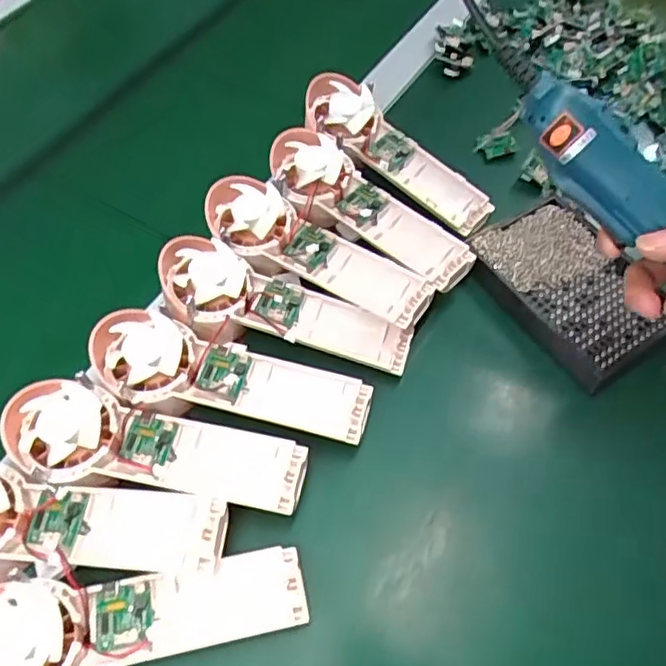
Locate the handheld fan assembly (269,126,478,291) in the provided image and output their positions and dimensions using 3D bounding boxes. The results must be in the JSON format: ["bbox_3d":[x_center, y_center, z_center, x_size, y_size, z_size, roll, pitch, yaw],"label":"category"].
[{"bbox_3d":[0.026,-0.096,0.466,0.173,0.033,0.056,33,65,21],"label":"handheld fan assembly"}]

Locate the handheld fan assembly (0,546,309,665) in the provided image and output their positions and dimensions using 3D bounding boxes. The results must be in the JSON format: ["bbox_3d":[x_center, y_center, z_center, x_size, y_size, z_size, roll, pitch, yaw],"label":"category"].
[{"bbox_3d":[-0.102,0.152,0.320,0.170,0.043,0.063,-9,58,-2],"label":"handheld fan assembly"}]

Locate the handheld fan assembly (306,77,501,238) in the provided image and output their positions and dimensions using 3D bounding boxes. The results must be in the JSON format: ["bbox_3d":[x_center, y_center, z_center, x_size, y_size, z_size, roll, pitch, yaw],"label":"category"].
[{"bbox_3d":[0.050,-0.144,0.506,0.179,0.029,0.057,41,68,8],"label":"handheld fan assembly"}]

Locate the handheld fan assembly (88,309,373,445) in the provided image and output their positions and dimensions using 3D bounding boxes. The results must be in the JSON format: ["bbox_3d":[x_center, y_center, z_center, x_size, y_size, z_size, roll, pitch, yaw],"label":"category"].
[{"bbox_3d":[-0.065,0.030,0.400,0.175,0.030,0.053,15,59,-3],"label":"handheld fan assembly"}]

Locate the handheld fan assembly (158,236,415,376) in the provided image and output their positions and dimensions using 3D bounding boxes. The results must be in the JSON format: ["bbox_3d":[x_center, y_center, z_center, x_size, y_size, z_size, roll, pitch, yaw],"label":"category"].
[{"bbox_3d":[-0.034,-0.014,0.432,0.177,0.048,0.066,18,60,-3],"label":"handheld fan assembly"}]

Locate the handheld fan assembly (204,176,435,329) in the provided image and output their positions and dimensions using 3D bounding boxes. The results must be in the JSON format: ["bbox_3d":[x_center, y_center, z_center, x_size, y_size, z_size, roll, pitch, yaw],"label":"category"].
[{"bbox_3d":[-0.013,-0.055,0.449,0.175,0.044,0.059,30,64,20],"label":"handheld fan assembly"}]

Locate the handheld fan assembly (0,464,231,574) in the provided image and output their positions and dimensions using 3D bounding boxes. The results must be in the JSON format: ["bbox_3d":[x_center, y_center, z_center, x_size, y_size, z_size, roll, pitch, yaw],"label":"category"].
[{"bbox_3d":[-0.150,0.109,0.345,0.173,0.033,0.064,8,59,8],"label":"handheld fan assembly"}]

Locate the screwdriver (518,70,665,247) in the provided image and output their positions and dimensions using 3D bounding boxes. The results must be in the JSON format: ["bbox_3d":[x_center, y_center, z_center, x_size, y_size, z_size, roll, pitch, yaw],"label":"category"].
[{"bbox_3d":[0.188,-0.065,0.352,0.206,0.035,0.038,44,69,3],"label":"screwdriver"}]

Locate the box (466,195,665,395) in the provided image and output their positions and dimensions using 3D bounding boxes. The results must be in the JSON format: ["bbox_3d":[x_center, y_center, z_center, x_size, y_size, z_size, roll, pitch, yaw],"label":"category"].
[{"bbox_3d":[0.168,-0.034,0.445,0.092,0.021,0.142,-29,61,-14],"label":"box"}]

